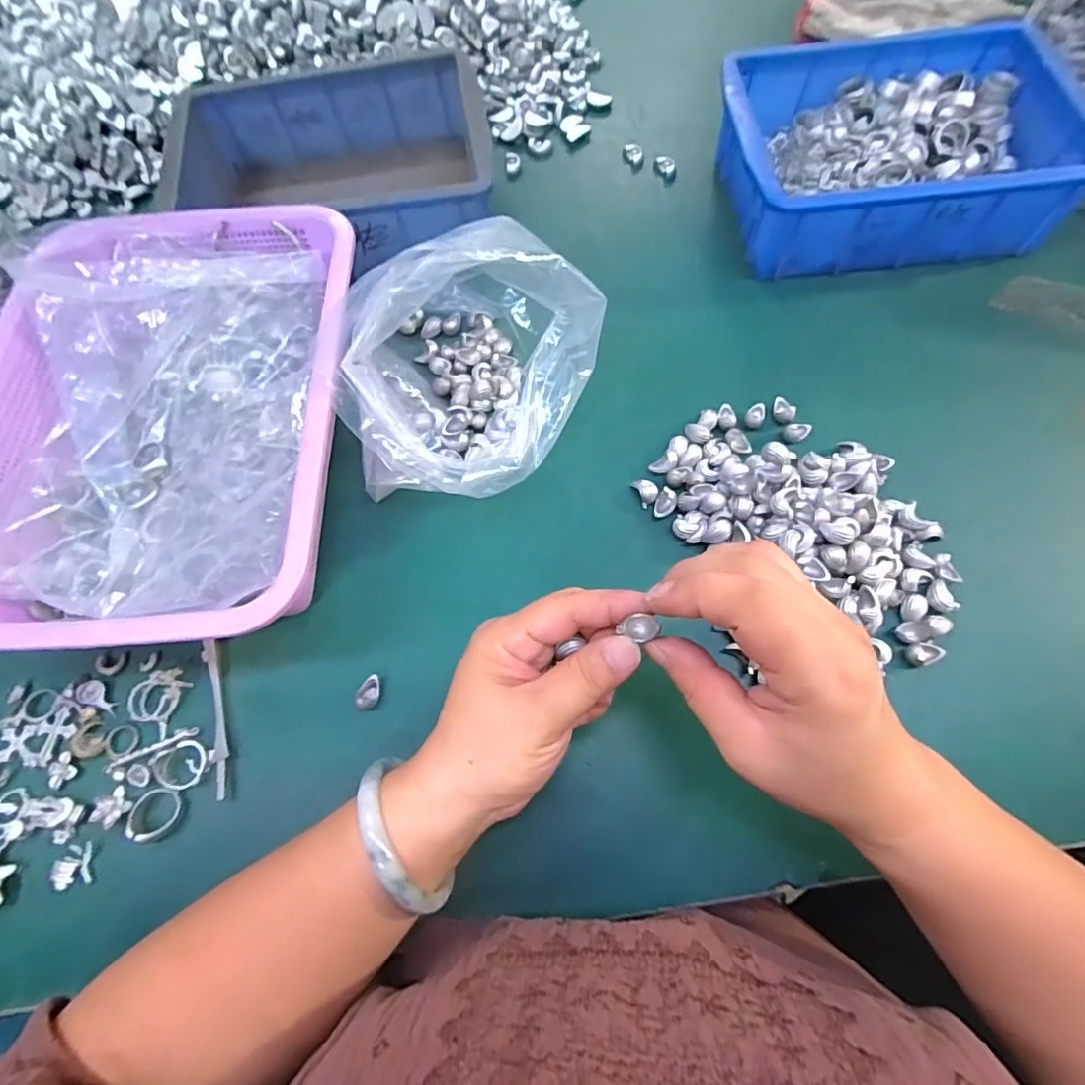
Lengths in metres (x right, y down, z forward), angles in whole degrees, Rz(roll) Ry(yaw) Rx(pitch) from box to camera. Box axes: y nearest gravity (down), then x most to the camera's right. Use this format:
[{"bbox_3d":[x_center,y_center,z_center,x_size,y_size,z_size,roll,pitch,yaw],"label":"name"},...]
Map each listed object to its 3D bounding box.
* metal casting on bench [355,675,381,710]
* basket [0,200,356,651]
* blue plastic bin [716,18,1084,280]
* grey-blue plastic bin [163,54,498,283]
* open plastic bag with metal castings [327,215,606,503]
[{"bbox_3d":[-0.102,0.088,0.326,0.011,0.015,0.019,19,71,9],"label":"metal casting on bench"},{"bbox_3d":[-0.231,-0.079,0.358,0.219,0.079,0.294,-1,69,2],"label":"basket"},{"bbox_3d":[0.267,-0.306,0.432,0.233,0.069,0.169,-2,69,2],"label":"blue plastic bin"},{"bbox_3d":[-0.167,-0.302,0.466,0.241,0.084,0.170,-9,69,-1],"label":"grey-blue plastic bin"},{"bbox_3d":[-0.046,-0.126,0.354,0.156,0.115,0.195,-4,69,1],"label":"open plastic bag with metal castings"}]

